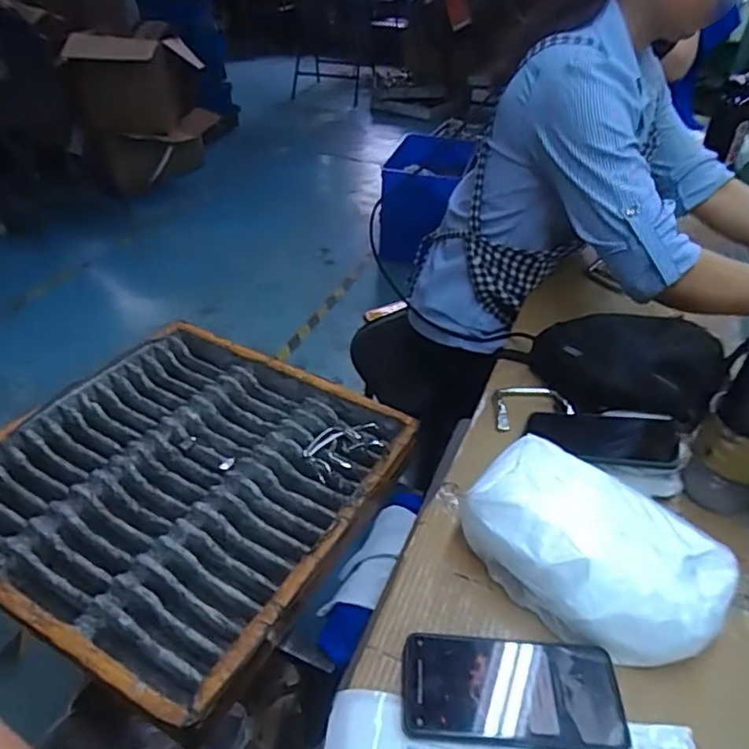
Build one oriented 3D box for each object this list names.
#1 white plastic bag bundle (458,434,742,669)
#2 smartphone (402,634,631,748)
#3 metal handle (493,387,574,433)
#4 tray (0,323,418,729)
[{"bbox_3d":[0.190,0.159,0.525,0.212,0.092,0.125,29,45,29],"label":"white plastic bag bundle"},{"bbox_3d":[0.107,0.244,0.459,0.166,0.010,0.082,4,38,2],"label":"smartphone"},{"bbox_3d":[0.193,0.036,0.736,0.092,0.020,0.066,-4,39,-8],"label":"metal handle"},{"bbox_3d":[-0.289,0.147,0.894,0.542,0.054,0.554,21,42,22],"label":"tray"}]

